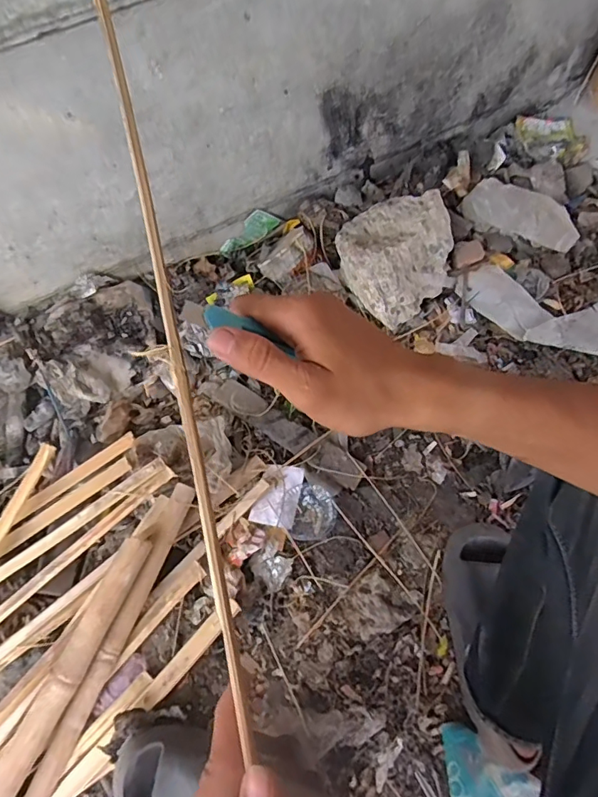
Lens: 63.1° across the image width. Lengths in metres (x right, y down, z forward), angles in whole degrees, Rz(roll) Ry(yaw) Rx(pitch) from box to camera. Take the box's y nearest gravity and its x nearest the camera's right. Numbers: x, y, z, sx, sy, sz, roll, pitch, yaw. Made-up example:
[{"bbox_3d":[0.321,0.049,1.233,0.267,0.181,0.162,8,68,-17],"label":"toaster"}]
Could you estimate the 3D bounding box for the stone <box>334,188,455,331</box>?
[{"bbox_3d":[0.191,-0.271,0.914,0.212,0.112,0.192,-35,70,-11],"label":"stone"}]

